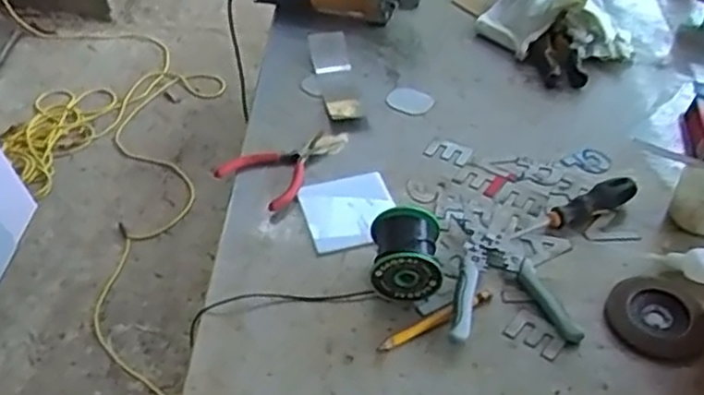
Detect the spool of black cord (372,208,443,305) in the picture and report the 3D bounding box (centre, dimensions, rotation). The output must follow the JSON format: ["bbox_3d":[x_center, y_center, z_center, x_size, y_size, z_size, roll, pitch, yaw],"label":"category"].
[{"bbox_3d":[0.054,0.058,0.747,0.068,0.065,0.079,1,43,1],"label":"spool of black cord"}]

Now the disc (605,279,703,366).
[{"bbox_3d":[0.304,0.118,0.725,0.084,0.011,0.097,-26,49,-26],"label":"disc"}]

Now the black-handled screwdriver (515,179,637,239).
[{"bbox_3d":[0.254,0.014,0.822,0.158,0.025,0.029,-22,47,-22],"label":"black-handled screwdriver"}]

